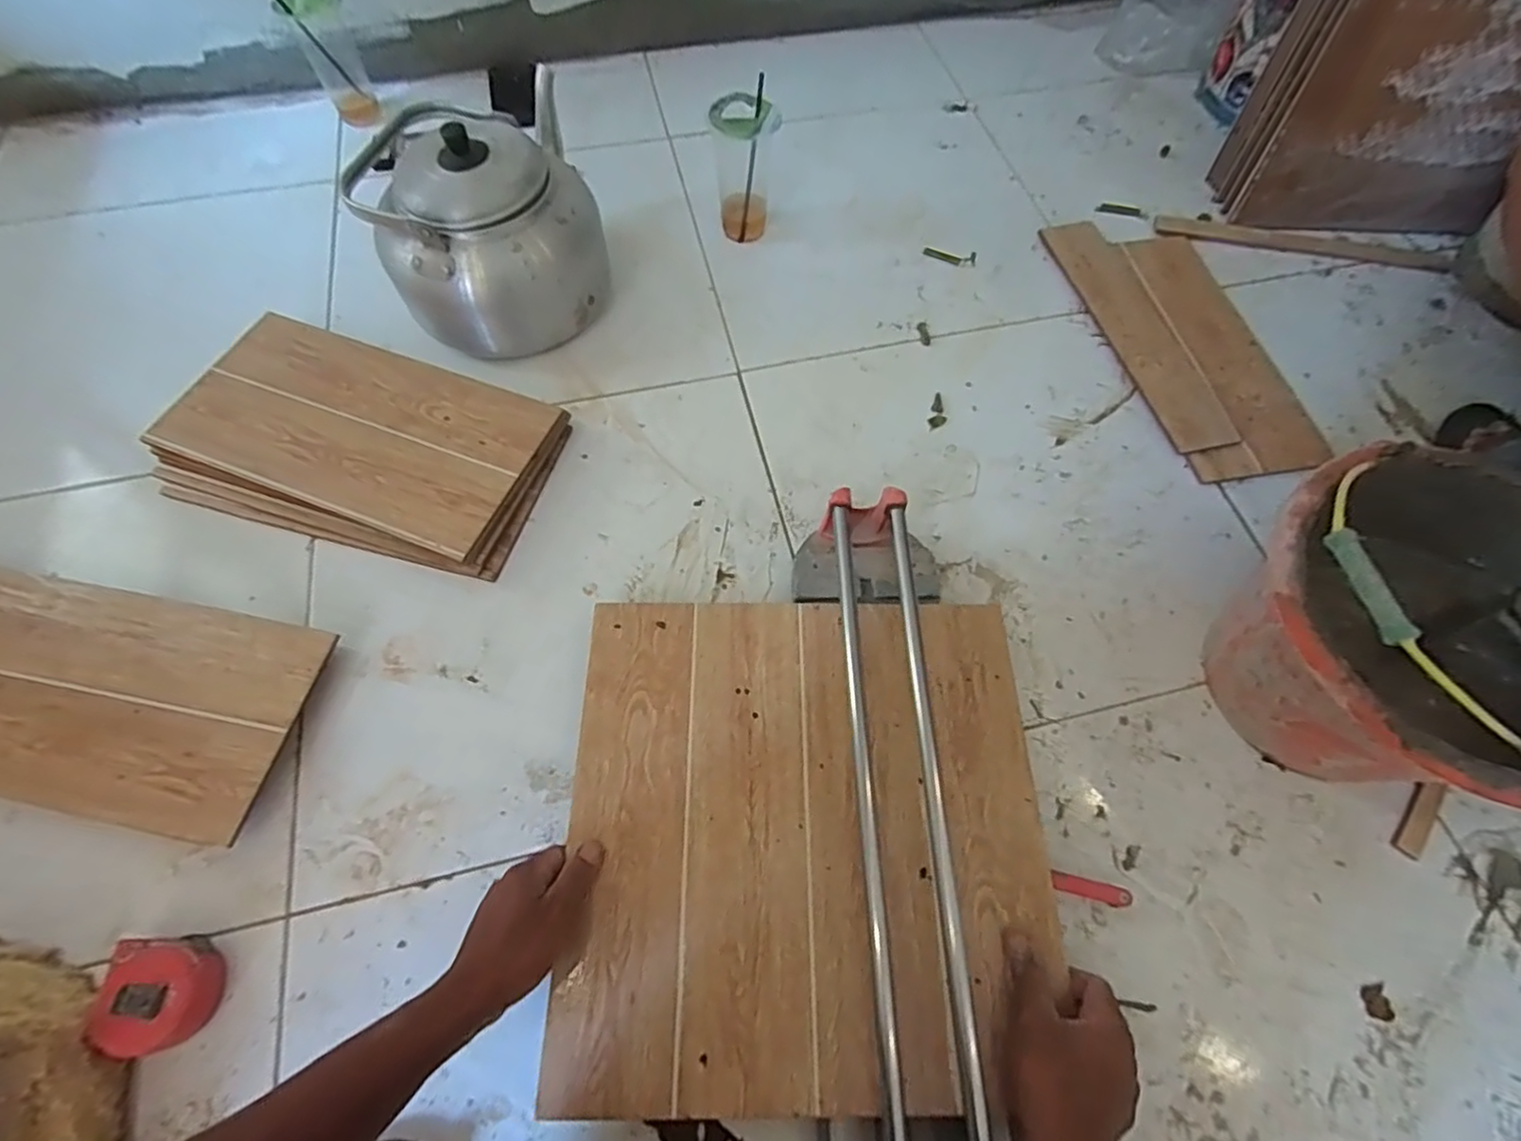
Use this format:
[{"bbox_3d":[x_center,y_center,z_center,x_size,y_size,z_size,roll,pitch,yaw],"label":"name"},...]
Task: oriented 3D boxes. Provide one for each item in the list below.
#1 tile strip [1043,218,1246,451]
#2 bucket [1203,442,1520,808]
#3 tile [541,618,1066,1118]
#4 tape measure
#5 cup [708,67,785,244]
[{"bbox_3d":[0.476,-0.314,0.848,0.092,0.011,0.397,-9,64,-5],"label":"tile strip"},{"bbox_3d":[0.522,0.057,0.532,0.296,0.261,0.263,-27,67,-13],"label":"bucket"},{"bbox_3d":[0.040,0.211,0.560,0.388,0.009,0.390,0,63,-1],"label":"tile"},{"bbox_3d":[-0.455,0.323,0.507,0.072,0.045,0.074,0,63,-1],"label":"tape measure"},{"bbox_3d":[-0.019,-0.532,0.877,0.077,0.154,0.075,-8,64,-5],"label":"cup"}]

